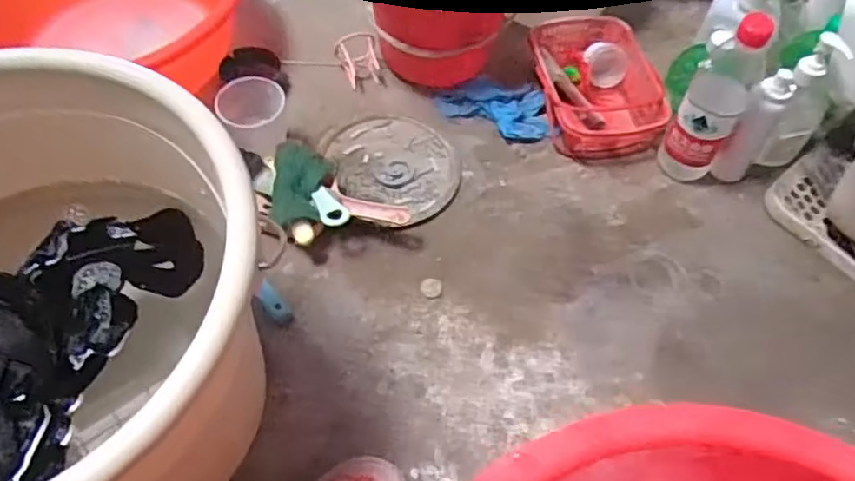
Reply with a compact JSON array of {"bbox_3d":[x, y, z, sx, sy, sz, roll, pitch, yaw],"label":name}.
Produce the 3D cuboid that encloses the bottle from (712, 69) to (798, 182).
[{"bbox_3d":[0.369,-0.124,0.741,0.042,0.141,0.045,0,59,0],"label":"bottle"}]

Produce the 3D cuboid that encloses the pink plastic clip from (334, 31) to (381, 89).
[{"bbox_3d":[-0.089,-0.237,0.856,0.053,0.046,0.055,-18,60,-13],"label":"pink plastic clip"}]

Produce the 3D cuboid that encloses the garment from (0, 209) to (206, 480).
[{"bbox_3d":[-0.295,0.063,0.483,0.173,0.042,0.254,24,62,13],"label":"garment"}]

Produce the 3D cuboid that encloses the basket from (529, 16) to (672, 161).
[{"bbox_3d":[0.212,-0.210,0.842,0.148,0.056,0.212,-4,59,-3],"label":"basket"}]

